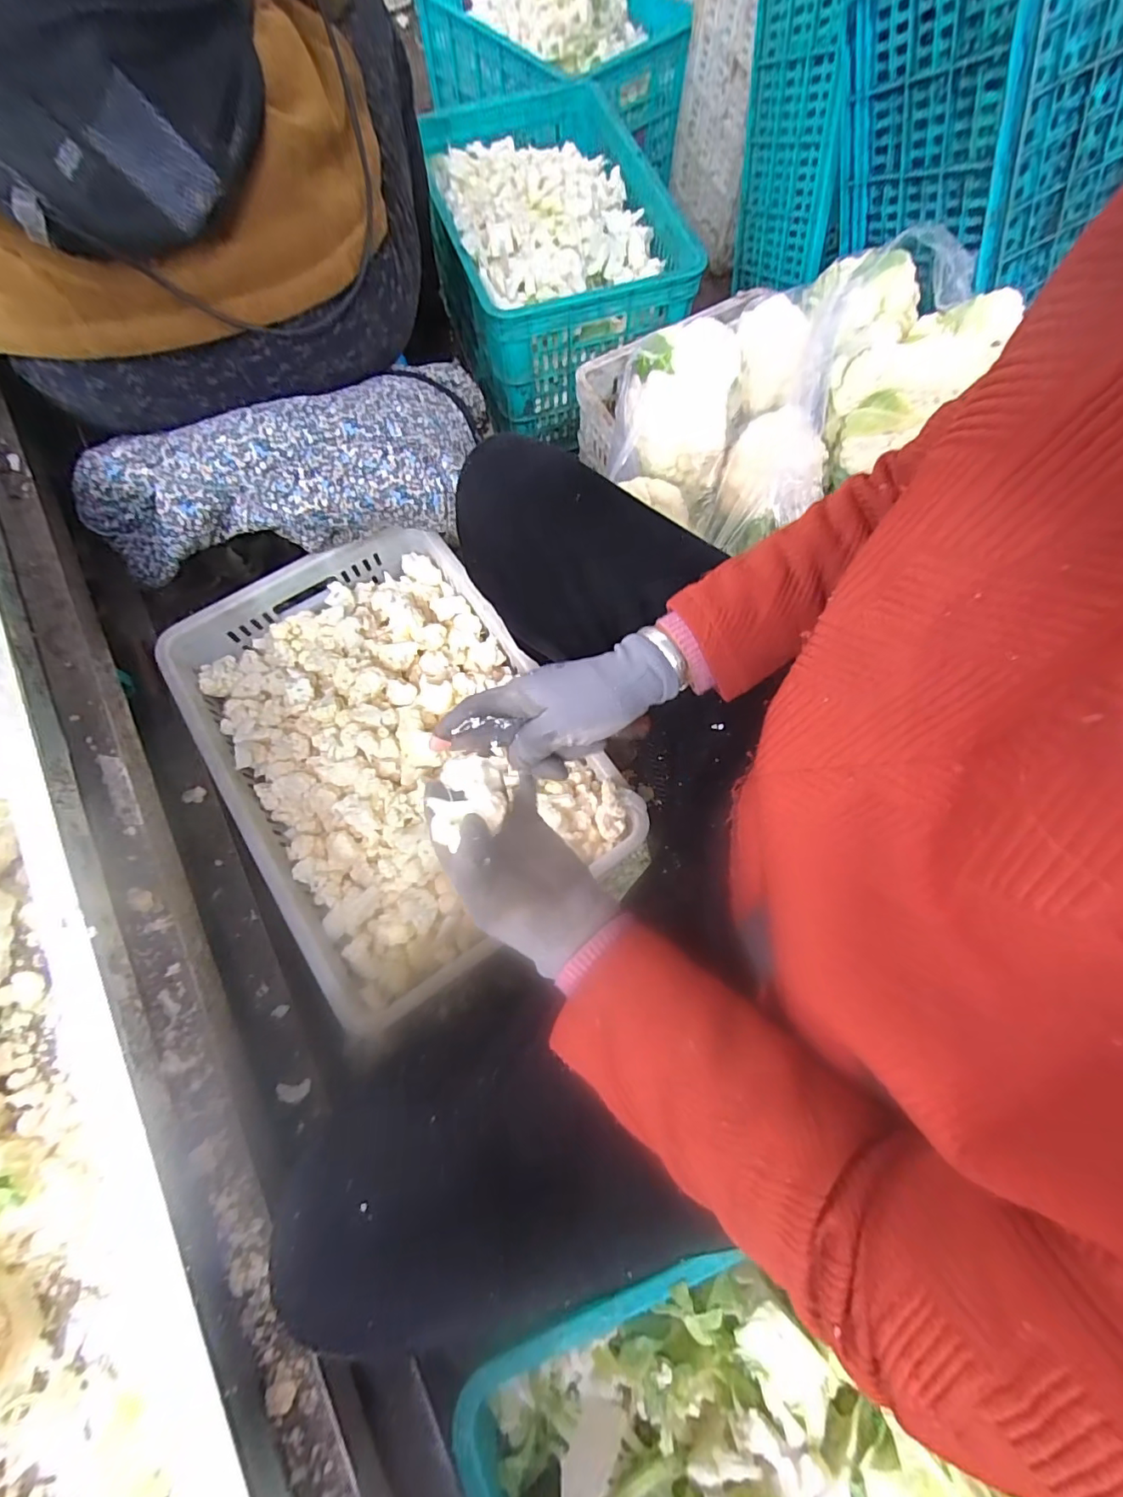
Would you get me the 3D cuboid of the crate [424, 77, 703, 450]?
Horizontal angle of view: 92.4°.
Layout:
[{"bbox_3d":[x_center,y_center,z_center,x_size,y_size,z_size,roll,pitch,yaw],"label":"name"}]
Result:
[{"bbox_3d":[-0.034,-0.920,0.999,0.370,0.239,0.639,-15,72,-4],"label":"crate"}]

